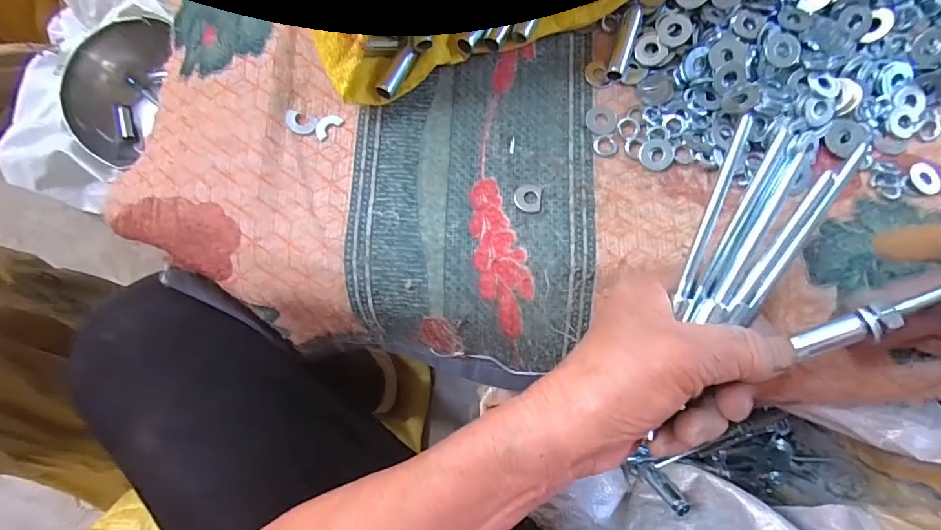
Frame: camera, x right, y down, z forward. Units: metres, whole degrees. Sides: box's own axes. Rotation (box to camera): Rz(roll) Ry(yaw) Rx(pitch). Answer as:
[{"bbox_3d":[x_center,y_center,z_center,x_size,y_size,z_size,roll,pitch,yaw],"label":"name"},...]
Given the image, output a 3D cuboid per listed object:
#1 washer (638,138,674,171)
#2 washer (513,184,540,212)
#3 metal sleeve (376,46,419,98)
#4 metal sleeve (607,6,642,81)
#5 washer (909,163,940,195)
[{"bbox_3d":[0.108,-0.064,0.259,0.018,0.004,0.019,0,81,2],"label":"washer"},{"bbox_3d":[0.033,-0.039,0.257,0.015,0.004,0.016,5,81,3],"label":"washer"},{"bbox_3d":[-0.042,-0.111,0.260,0.008,0.011,0.033,30,83,7],"label":"metal sleeve"},{"bbox_3d":[0.092,-0.132,0.268,0.010,0.008,0.044,17,82,5],"label":"metal sleeve"},{"bbox_3d":[0.256,-0.049,0.252,0.016,0.004,0.019,-26,77,-3],"label":"washer"}]

